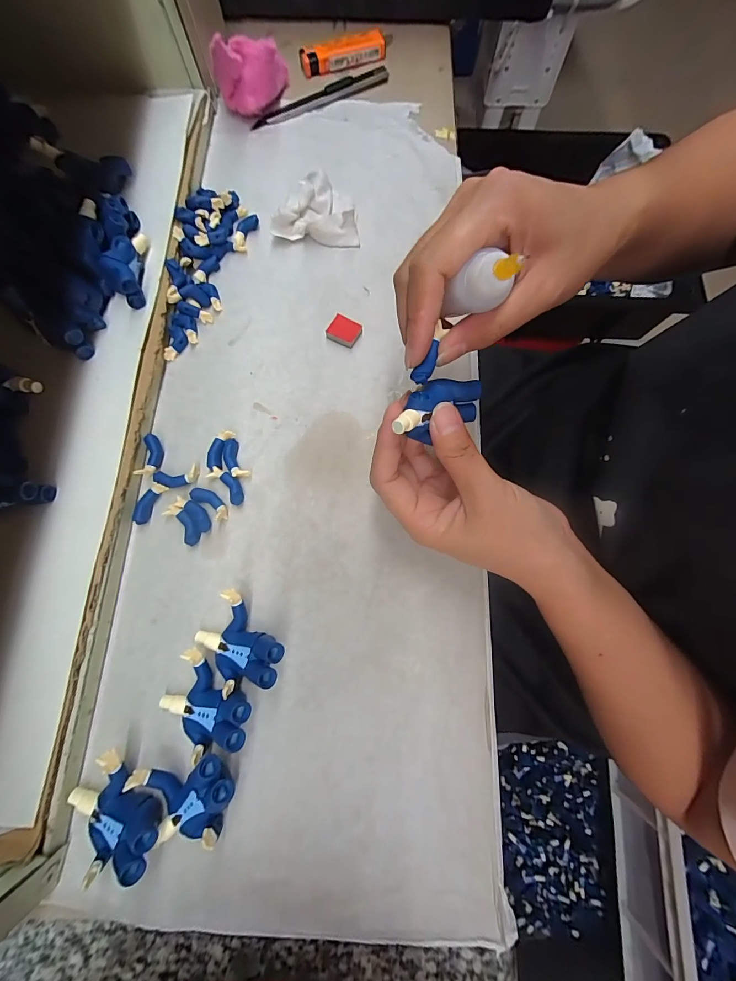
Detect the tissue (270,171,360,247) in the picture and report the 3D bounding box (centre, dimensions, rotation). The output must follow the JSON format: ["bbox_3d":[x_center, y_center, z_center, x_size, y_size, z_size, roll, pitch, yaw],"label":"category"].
[{"bbox_3d":[-0.041,-0.229,0.288,0.066,0.018,0.054,2,75,0],"label":"tissue"}]

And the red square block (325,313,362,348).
[{"bbox_3d":[-0.018,-0.120,0.266,0.023,0.006,0.020,26,77,6],"label":"red square block"}]

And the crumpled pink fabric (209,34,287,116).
[{"bbox_3d":[-0.100,-0.362,0.306,0.061,0.049,0.044,-13,76,-4],"label":"crumpled pink fabric"}]

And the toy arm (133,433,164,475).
[{"bbox_3d":[-0.146,-0.024,0.240,0.012,0.008,0.029,4,75,0],"label":"toy arm"}]

